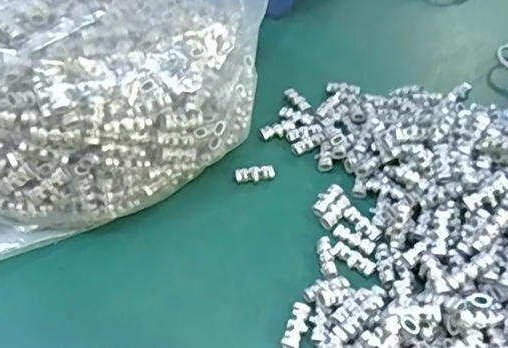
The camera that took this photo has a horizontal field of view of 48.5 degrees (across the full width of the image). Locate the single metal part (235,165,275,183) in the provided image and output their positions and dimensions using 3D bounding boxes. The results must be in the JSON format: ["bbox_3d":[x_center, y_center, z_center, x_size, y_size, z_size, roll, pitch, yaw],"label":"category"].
[{"bbox_3d":[0.001,0.000,0.435,0.031,0.009,0.012,-7,46,-11],"label":"single metal part"}]

